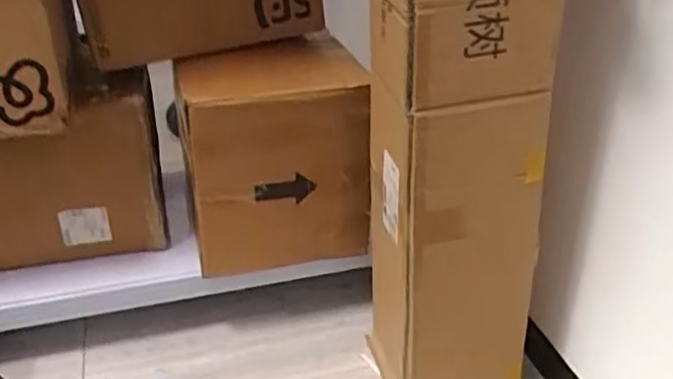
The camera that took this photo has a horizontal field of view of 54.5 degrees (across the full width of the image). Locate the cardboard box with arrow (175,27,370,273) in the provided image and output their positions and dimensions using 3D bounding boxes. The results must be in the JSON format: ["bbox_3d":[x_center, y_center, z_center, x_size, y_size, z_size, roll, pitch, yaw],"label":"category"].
[{"bbox_3d":[-0.110,-0.066,1.178,0.300,0.335,0.209,-7,33,-9],"label":"cardboard box with arrow"}]

